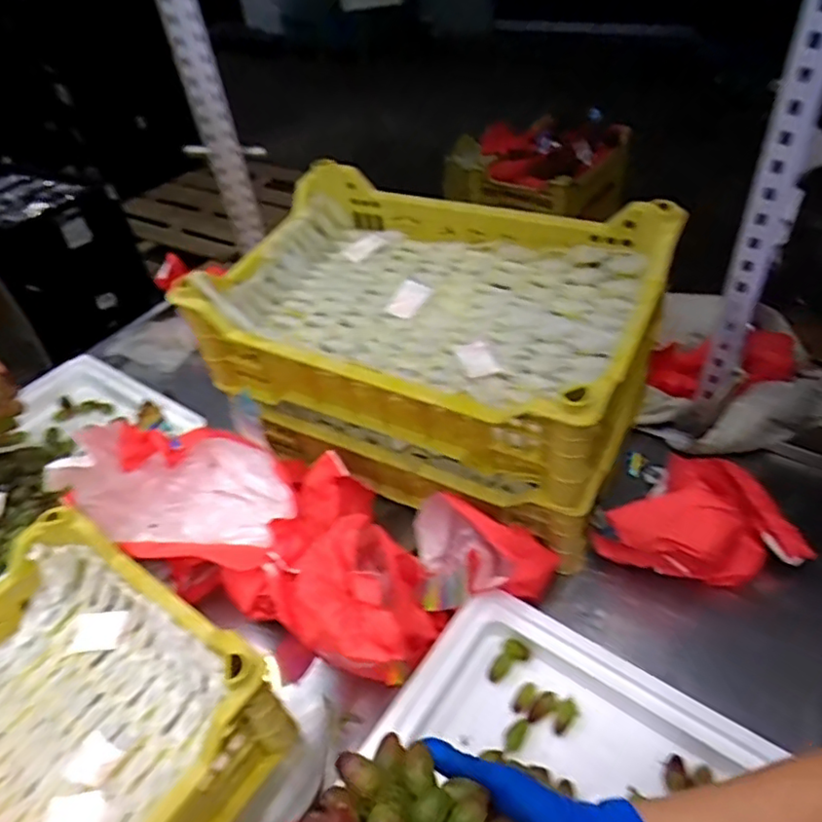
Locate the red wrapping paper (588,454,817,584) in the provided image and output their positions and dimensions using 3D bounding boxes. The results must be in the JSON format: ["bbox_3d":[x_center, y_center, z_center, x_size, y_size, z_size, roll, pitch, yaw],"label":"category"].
[{"bbox_3d":[0.296,0.120,0.612,0.167,0.094,0.136,-25,45,-20],"label":"red wrapping paper"}]

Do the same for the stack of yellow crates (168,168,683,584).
[{"bbox_3d":[0.017,-0.072,0.704,0.461,0.227,0.318,18,47,25],"label":"stack of yellow crates"}]

